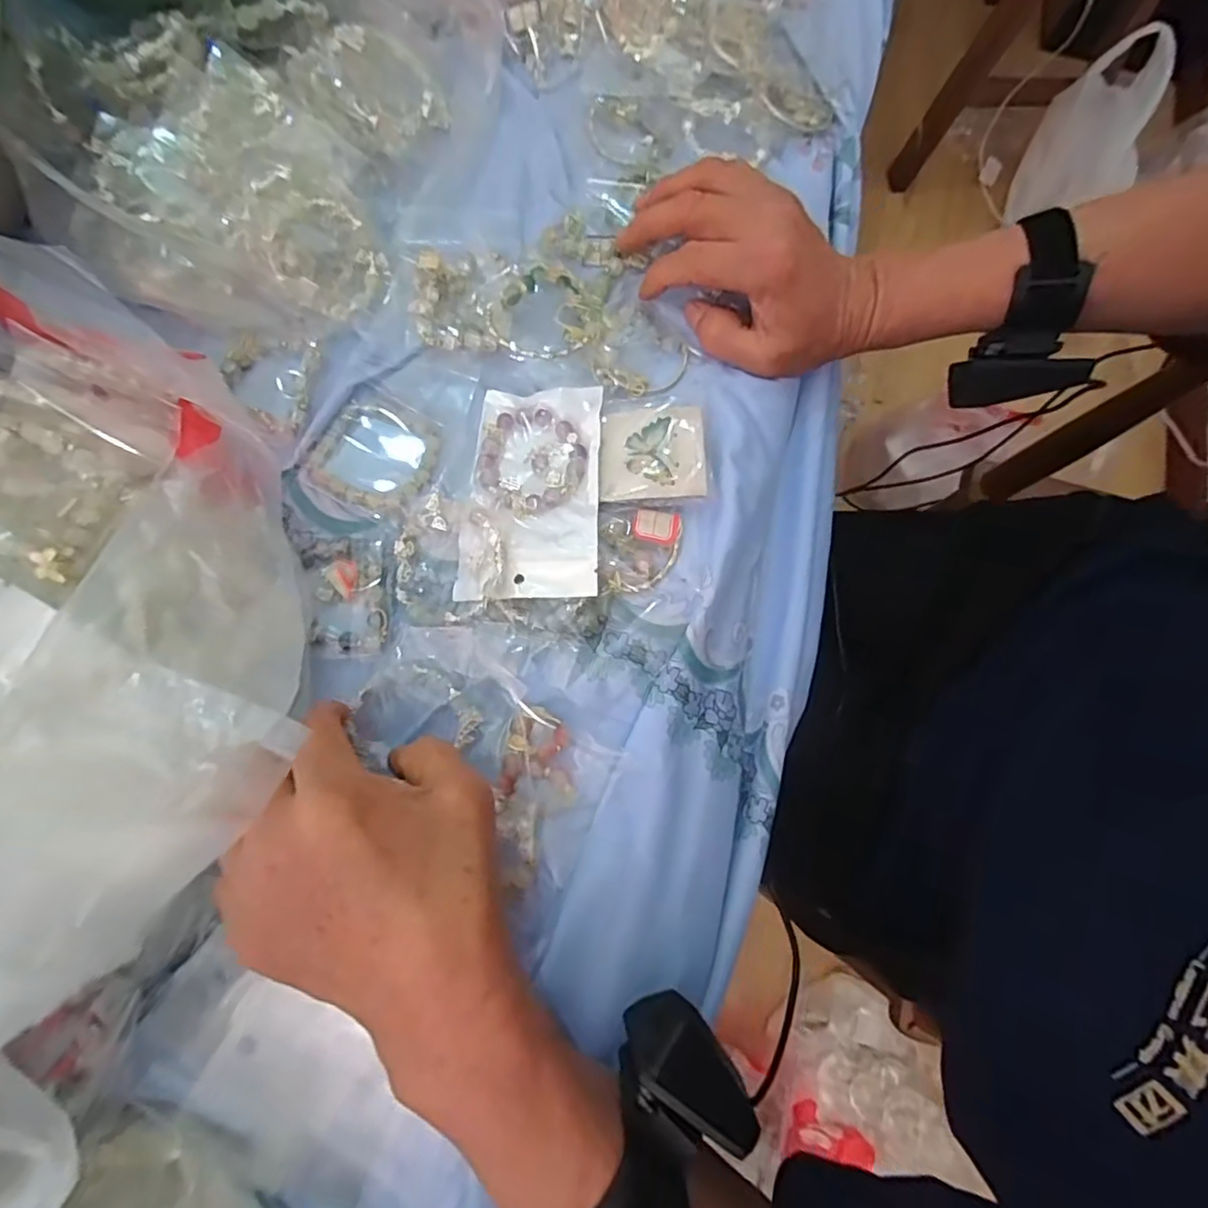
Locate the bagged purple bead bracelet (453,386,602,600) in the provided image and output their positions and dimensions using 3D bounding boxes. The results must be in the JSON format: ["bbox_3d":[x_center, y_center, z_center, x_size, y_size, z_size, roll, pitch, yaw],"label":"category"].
[{"bbox_3d":[-0.039,-0.063,0.325,0.072,0.017,0.123,2,76,-1],"label":"bagged purple bead bracelet"}]

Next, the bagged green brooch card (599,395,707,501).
[{"bbox_3d":[0.027,-0.088,0.335,0.055,0.009,0.063,1,76,-2],"label":"bagged green brooch card"}]

